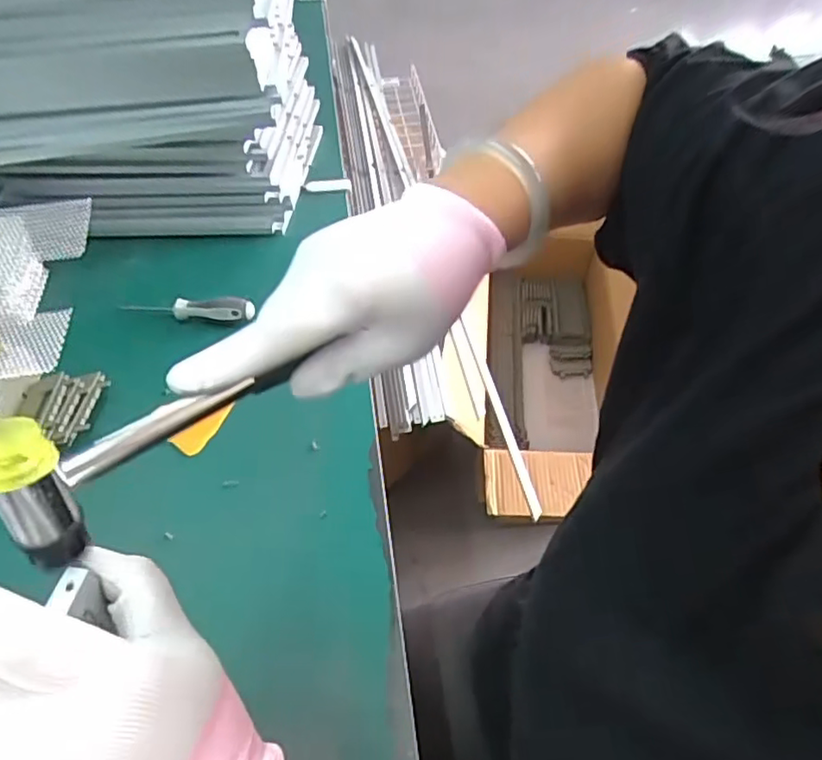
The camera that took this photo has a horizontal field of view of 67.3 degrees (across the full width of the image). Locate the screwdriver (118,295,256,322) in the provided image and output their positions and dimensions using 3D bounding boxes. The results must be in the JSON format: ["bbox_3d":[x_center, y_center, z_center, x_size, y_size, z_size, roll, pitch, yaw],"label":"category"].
[{"bbox_3d":[-0.251,-0.082,0.691,0.155,0.022,0.032,3,51,3],"label":"screwdriver"}]

